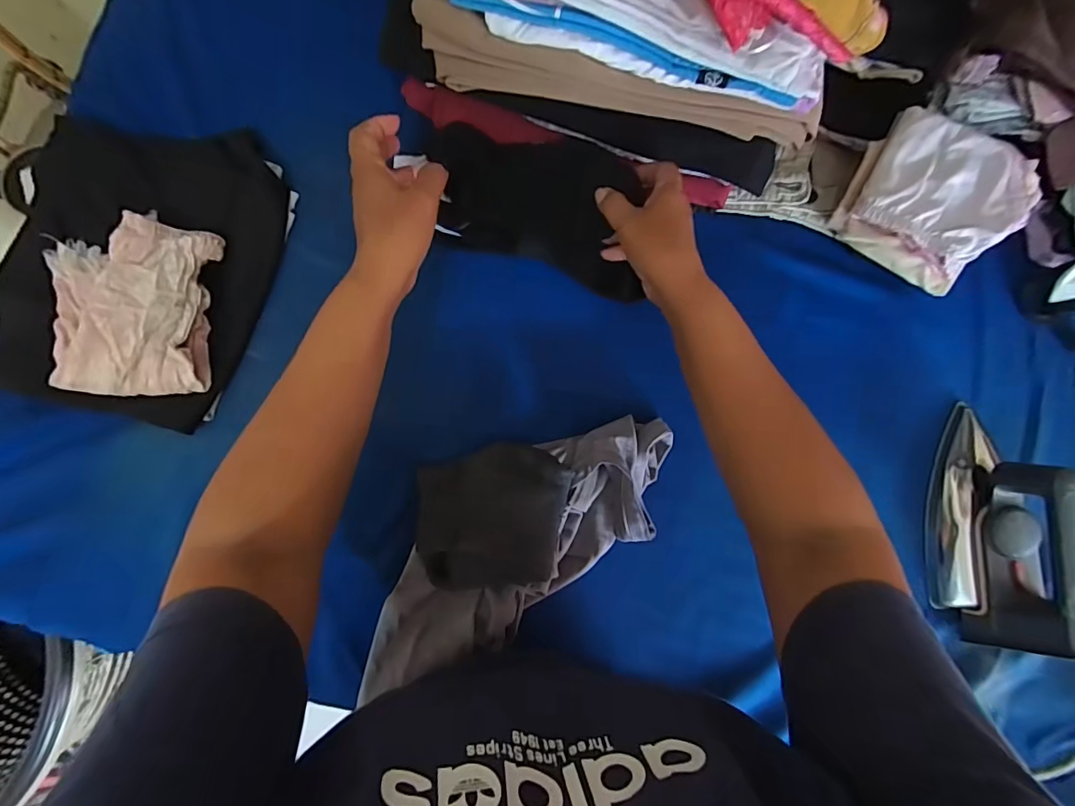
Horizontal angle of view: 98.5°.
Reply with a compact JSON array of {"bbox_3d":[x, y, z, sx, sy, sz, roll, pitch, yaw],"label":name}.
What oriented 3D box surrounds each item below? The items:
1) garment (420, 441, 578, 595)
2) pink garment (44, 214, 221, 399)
[{"bbox_3d":[-0.040,0.103,0.427,0.132,0.040,0.124,0,82,-4],"label":"garment"},{"bbox_3d":[-0.372,-0.088,0.431,0.123,0.039,0.157,3,82,-3],"label":"pink garment"}]

